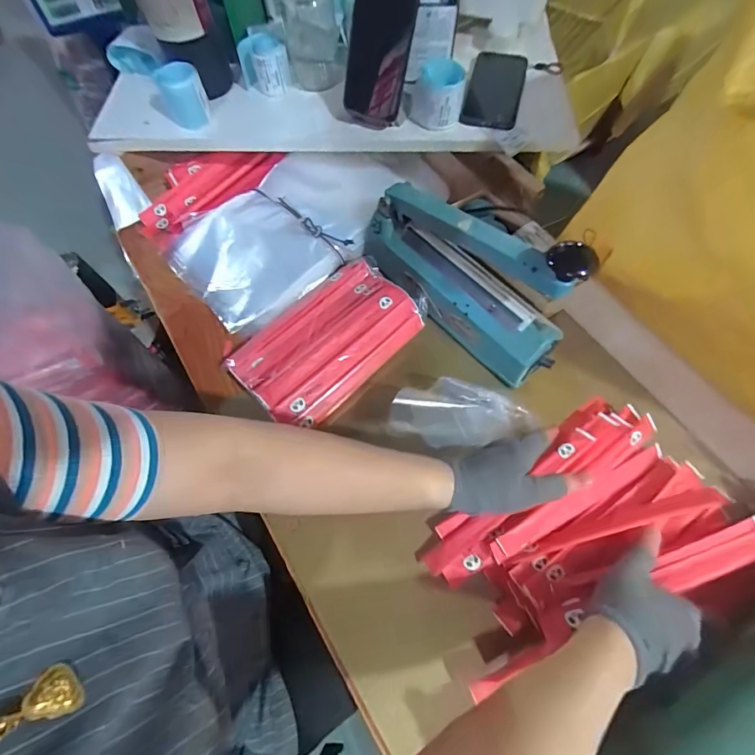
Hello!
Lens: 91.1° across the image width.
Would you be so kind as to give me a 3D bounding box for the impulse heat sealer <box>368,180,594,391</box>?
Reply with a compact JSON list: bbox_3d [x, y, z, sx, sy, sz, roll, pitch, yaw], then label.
[{"bbox_3d":[0.101,-0.137,0.452,0.075,0.176,0.299,-41,73,-14],"label":"impulse heat sealer"}]

